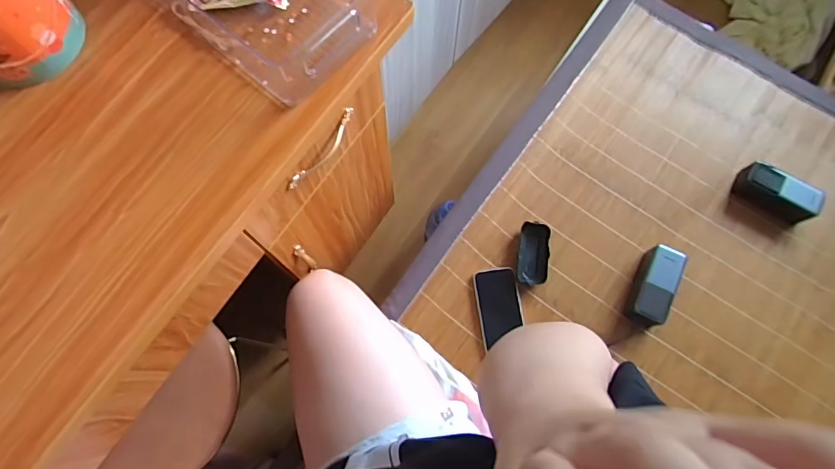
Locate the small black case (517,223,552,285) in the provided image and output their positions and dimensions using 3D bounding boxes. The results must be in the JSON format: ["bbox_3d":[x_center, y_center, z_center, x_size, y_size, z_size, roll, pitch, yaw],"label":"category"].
[{"bbox_3d":[0.202,0.034,0.812,0.052,0.020,0.106,6,73,1],"label":"small black case"}]

